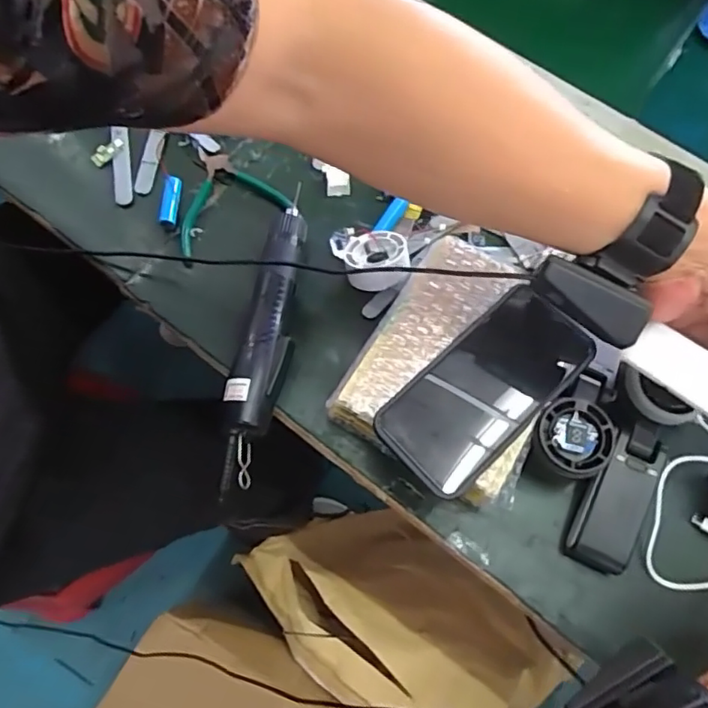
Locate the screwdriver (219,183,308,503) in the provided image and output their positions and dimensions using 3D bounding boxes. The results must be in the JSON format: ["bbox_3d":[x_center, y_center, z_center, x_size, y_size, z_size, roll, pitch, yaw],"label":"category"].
[{"bbox_3d":[-0.067,-0.020,0.469,0.042,0.043,0.266,10,70,3],"label":"screwdriver"}]

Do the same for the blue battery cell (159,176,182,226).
[{"bbox_3d":[-0.165,-0.136,0.519,0.015,0.017,0.047,3,69,0],"label":"blue battery cell"}]

